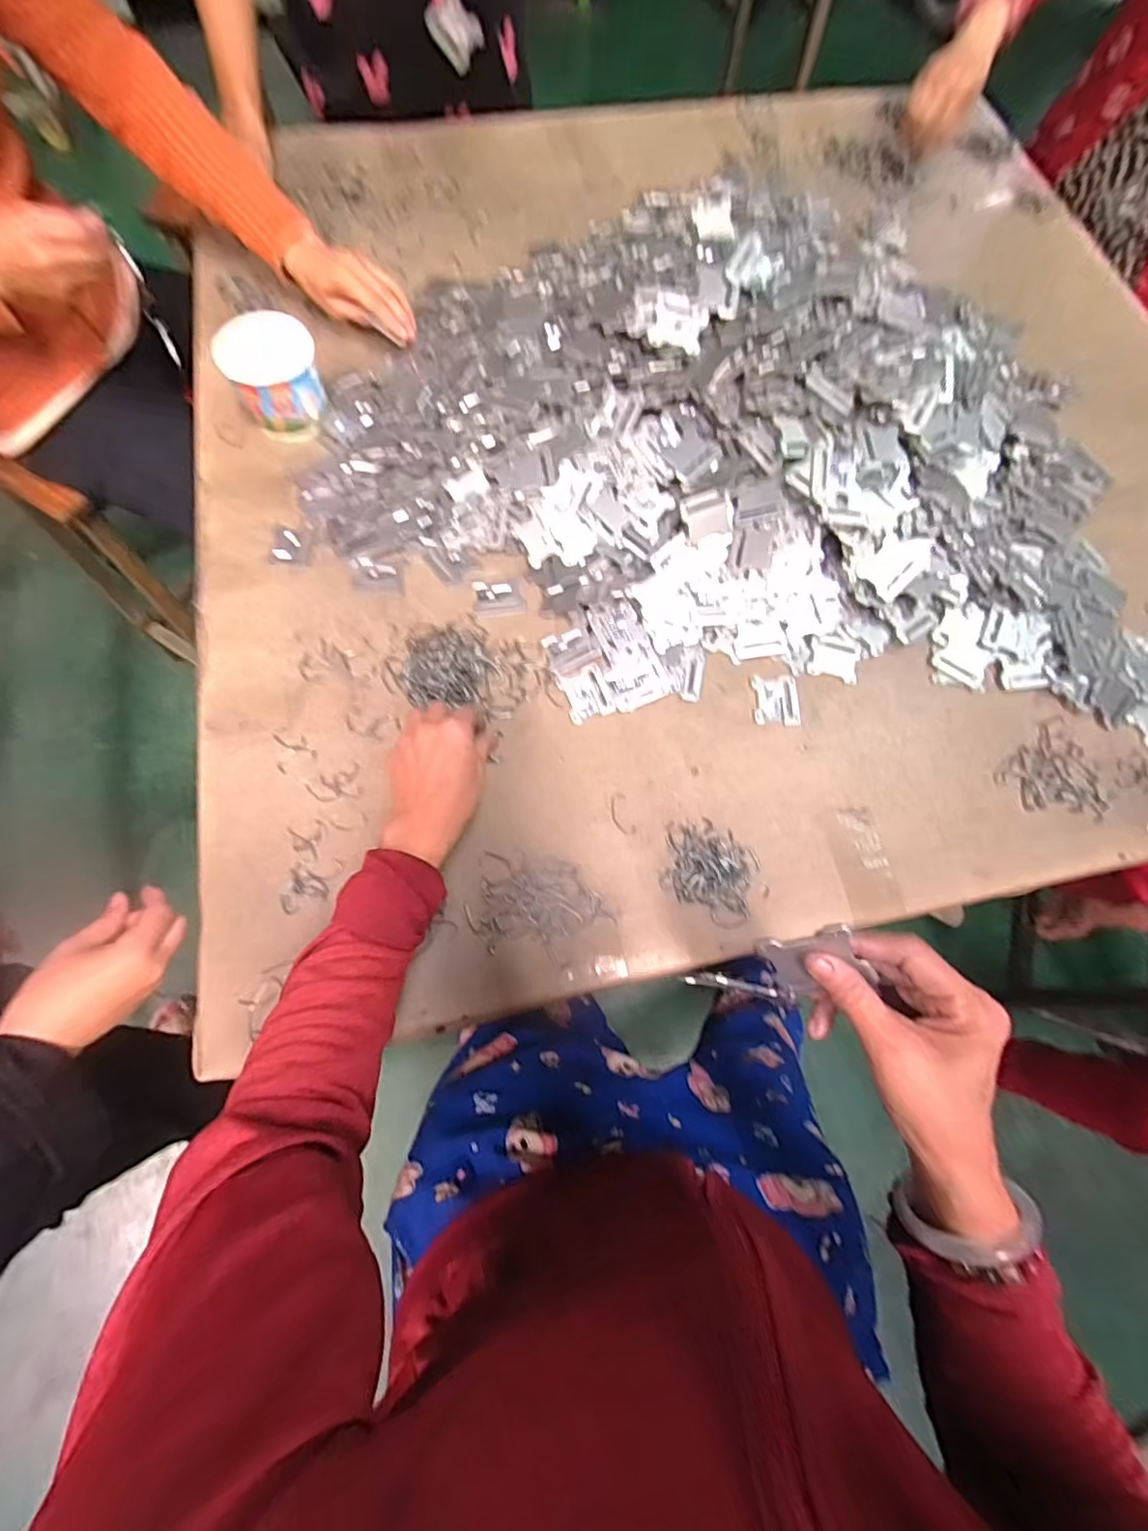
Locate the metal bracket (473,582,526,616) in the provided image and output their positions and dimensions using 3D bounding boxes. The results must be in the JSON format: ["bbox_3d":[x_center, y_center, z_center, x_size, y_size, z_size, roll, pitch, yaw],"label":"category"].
[{"bbox_3d":[-0.075,-0.168,0.591,0.049,0.004,0.040,-5,70,-4],"label":"metal bracket"}]

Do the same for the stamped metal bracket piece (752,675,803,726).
[{"bbox_3d":[0.195,-0.063,0.565,0.044,0.004,0.051,-3,70,-3],"label":"stamped metal bracket piece"}]

